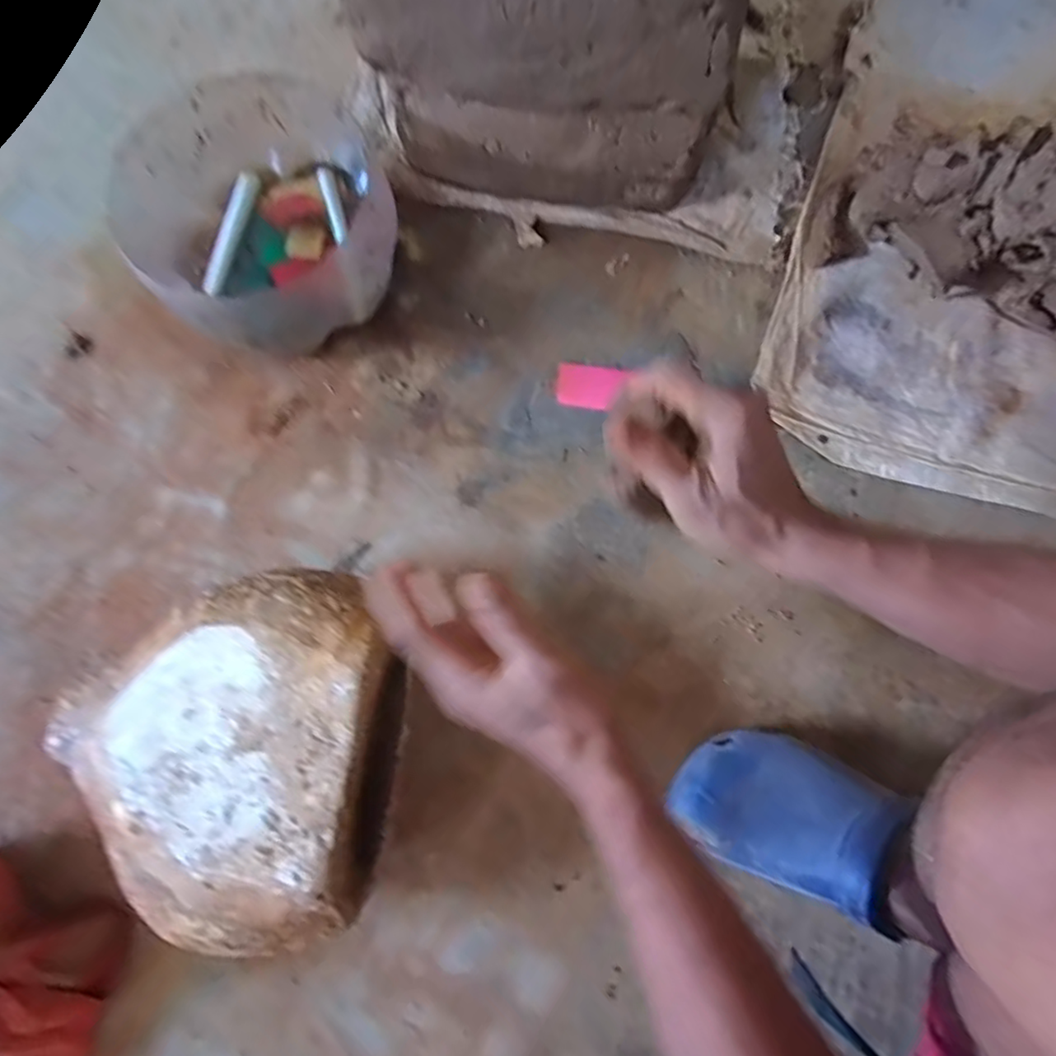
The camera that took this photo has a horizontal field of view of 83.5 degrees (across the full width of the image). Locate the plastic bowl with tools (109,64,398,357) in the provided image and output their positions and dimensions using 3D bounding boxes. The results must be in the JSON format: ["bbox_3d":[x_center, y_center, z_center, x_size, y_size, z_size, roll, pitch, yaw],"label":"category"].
[{"bbox_3d":[-0.248,-0.291,0.582,0.207,0.118,0.239,-31,78,-6],"label":"plastic bowl with tools"}]

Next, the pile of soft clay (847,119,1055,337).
[{"bbox_3d":[0.463,-0.288,0.542,0.276,0.125,0.144,38,81,9],"label":"pile of soft clay"}]

